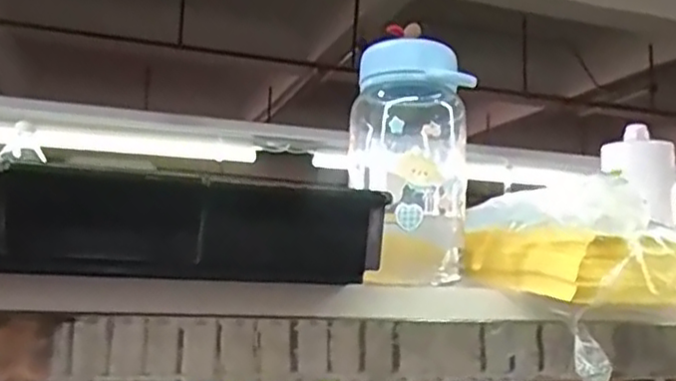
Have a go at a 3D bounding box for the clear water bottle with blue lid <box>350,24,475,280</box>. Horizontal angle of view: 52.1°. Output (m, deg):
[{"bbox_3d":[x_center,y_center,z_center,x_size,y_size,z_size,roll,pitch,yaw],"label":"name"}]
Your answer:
[{"bbox_3d":[0.045,-0.020,0.441,0.078,0.152,0.068,0,-7,2],"label":"clear water bottle with blue lid"}]

